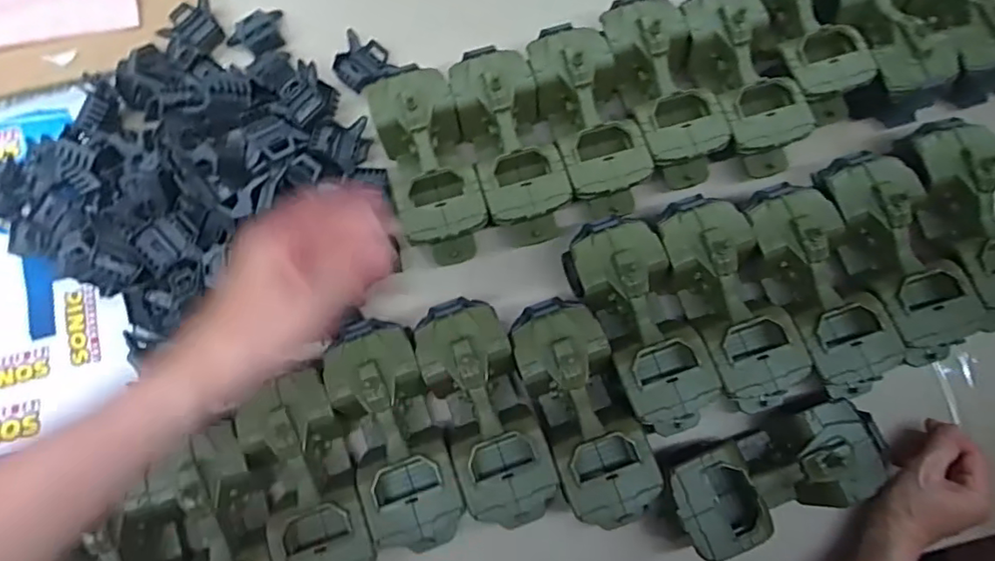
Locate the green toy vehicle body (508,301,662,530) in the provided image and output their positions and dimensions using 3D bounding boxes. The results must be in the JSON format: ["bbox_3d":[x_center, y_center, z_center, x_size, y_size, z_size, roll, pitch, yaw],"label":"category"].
[{"bbox_3d":[0.074,0.112,0.505,0.084,0.068,0.195,-21,77,-4],"label":"green toy vehicle body"}]

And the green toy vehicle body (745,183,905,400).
[{"bbox_3d":[0.287,0.004,0.515,0.081,0.058,0.193,-20,77,-4],"label":"green toy vehicle body"}]

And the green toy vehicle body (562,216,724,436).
[{"bbox_3d":[0.128,0.038,0.518,0.077,0.079,0.192,-20,77,-4],"label":"green toy vehicle body"}]

